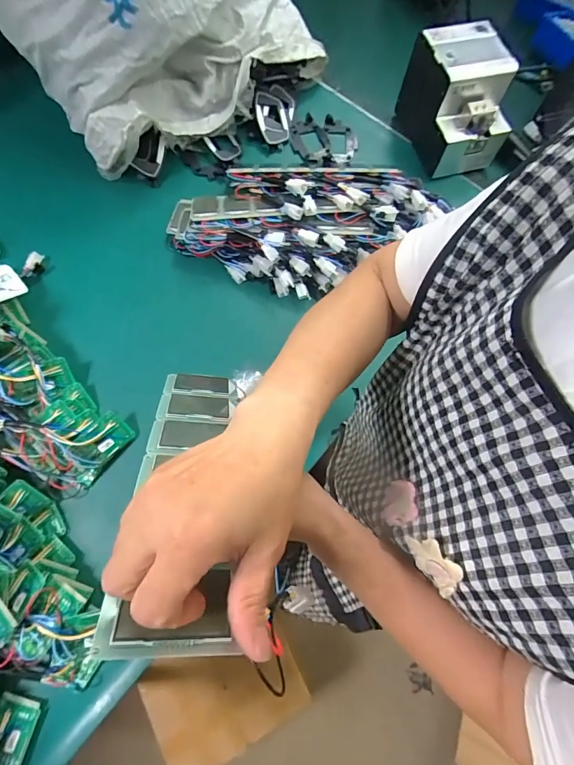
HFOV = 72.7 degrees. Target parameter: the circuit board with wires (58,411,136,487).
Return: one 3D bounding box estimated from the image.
[{"bbox_3d":[-0.257,0.087,0.530,0.057,0.021,0.091,46,65,-17],"label":"circuit board with wires"}]

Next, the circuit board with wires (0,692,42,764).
[{"bbox_3d":[-0.312,0.399,0.432,0.046,0.015,0.080,13,72,2],"label":"circuit board with wires"}]

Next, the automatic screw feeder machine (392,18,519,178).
[{"bbox_3d":[0.296,-0.491,0.683,0.130,0.140,0.180,-14,73,-7],"label":"automatic screw feeder machine"}]

